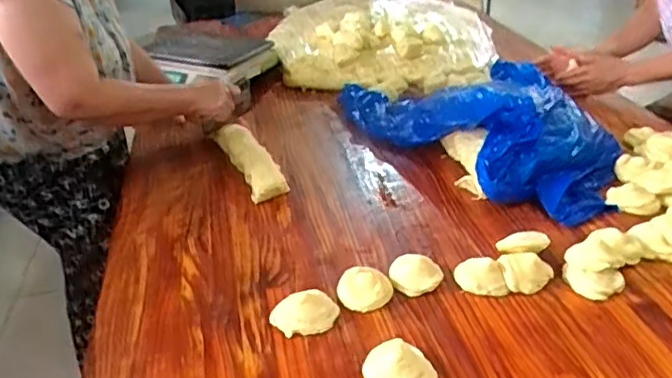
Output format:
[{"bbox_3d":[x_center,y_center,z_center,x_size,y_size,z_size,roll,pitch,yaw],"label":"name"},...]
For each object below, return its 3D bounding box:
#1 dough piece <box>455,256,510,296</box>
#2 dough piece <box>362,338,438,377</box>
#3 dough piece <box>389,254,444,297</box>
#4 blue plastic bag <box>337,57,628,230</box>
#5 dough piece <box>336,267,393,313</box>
[{"bbox_3d":[0.219,0.132,0.921,0.075,0.033,0.057,1,33,6],"label":"dough piece"},{"bbox_3d":[0.078,0.226,0.771,0.077,0.035,0.084,-2,33,1],"label":"dough piece"},{"bbox_3d":[0.123,0.133,0.939,0.081,0.032,0.075,2,33,7],"label":"dough piece"},{"bbox_3d":[0.315,-0.163,1.295,0.471,0.104,0.653,-9,34,-11],"label":"blue plastic bag"},{"bbox_3d":[0.044,0.151,0.912,0.080,0.028,0.070,-4,33,-3],"label":"dough piece"}]

